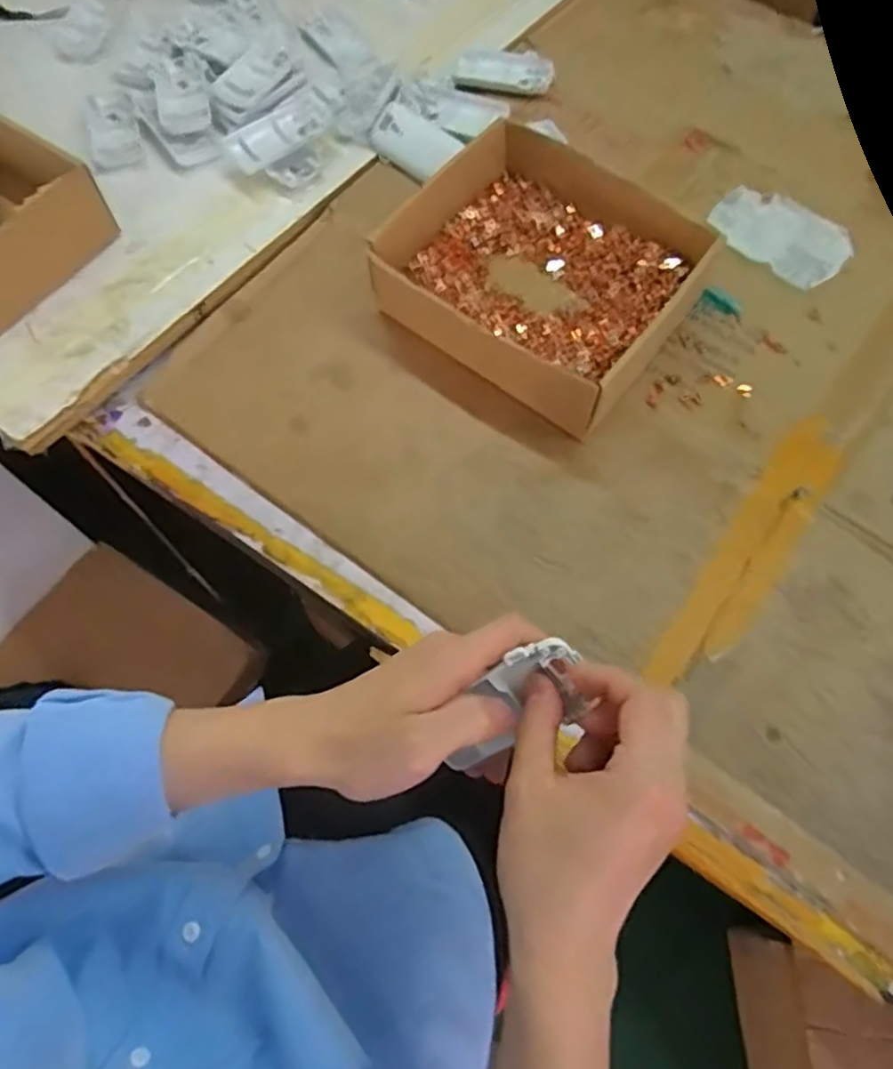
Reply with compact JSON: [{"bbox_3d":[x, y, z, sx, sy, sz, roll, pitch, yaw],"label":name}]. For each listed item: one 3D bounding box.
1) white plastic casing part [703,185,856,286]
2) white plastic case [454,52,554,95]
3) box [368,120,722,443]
[{"bbox_3d":[0.290,-0.262,0.621,0.117,0.009,0.079,37,71,15],"label":"white plastic casing part"},{"bbox_3d":[0.056,-0.451,0.694,0.094,0.015,0.043,-1,66,0],"label":"white plastic case"},{"bbox_3d":[0.077,-0.208,0.556,0.213,0.064,0.201,34,71,14],"label":"box"}]

